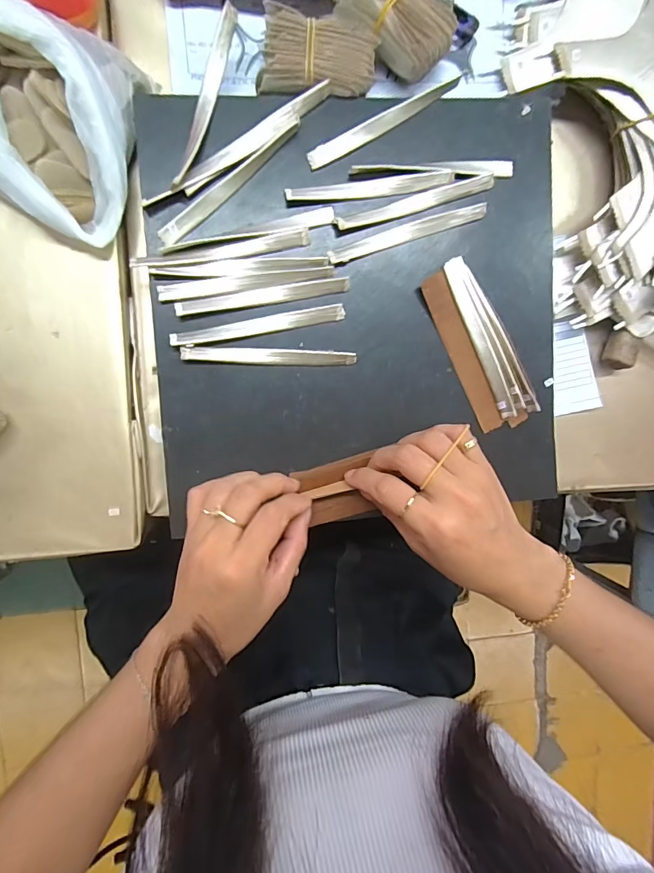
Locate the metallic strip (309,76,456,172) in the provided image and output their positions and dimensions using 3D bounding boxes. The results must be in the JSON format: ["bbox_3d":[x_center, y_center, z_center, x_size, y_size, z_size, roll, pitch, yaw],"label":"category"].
[{"bbox_3d":[0.039,-0.222,0.300,0.117,0.004,0.012,-30,113,0],"label":"metallic strip"}]

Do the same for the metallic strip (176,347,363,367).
[{"bbox_3d":[-0.040,-0.057,0.305,0.121,0.005,0.011,0,95,-8],"label":"metallic strip"}]

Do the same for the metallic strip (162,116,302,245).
[{"bbox_3d":[-0.068,-0.175,0.291,0.120,0.009,0.013,-44,99,-2],"label":"metallic strip"}]

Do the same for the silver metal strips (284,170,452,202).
[{"bbox_3d":[0.032,-0.176,0.302,0.119,0.006,0.011,-9,97,-7],"label":"silver metal strips"}]

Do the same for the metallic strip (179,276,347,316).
[{"bbox_3d":[-0.044,-0.098,0.298,0.120,0.004,0.009,-11,97,-7],"label":"metallic strip"}]

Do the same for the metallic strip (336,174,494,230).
[{"bbox_3d":[0.065,-0.169,0.307,0.119,0.005,0.011,-19,98,-6],"label":"metallic strip"}]

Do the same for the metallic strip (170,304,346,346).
[{"bbox_3d":[-0.047,-0.078,0.301,0.121,0.004,0.010,-12,97,-7],"label":"metallic strip"}]

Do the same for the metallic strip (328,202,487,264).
[{"bbox_3d":[0.059,-0.149,0.310,0.122,0.004,0.013,-20,98,-6],"label":"metallic strip"}]

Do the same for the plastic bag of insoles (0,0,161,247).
[{"bbox_3d":[-0.190,-0.205,0.265,0.136,0.056,0.123,20,92,-9],"label":"plastic bag of insoles"}]

